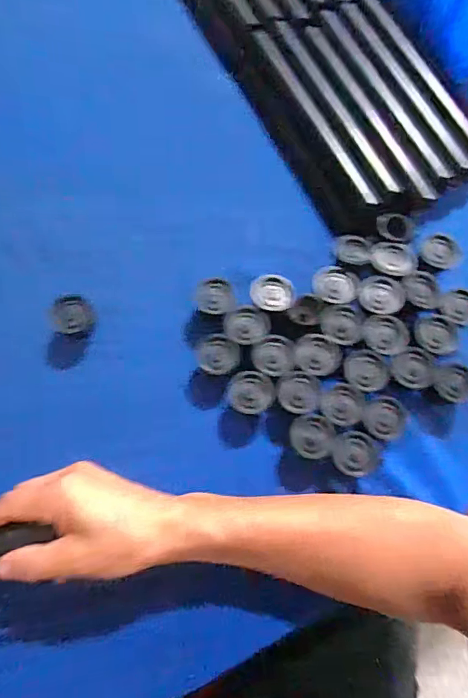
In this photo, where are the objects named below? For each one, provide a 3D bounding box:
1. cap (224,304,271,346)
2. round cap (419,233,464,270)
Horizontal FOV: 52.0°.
[{"bbox_3d":[0.012,-0.021,0.418,0.040,0.009,0.033,-2,75,-1],"label":"cap"},{"bbox_3d":[0.189,-0.089,0.438,0.035,0.010,0.035,0,75,-1],"label":"round cap"}]

